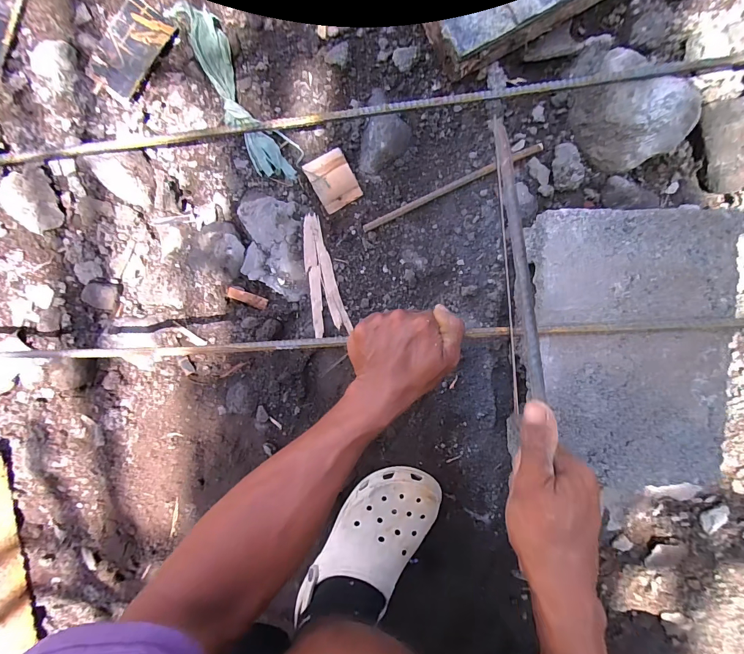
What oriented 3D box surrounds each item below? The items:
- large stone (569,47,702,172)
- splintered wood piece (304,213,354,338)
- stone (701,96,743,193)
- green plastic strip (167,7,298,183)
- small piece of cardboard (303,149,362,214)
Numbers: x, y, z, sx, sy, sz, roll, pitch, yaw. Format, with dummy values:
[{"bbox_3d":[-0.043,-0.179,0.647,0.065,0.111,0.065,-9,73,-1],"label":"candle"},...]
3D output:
[{"bbox_3d":[0.304,-0.250,0.436,0.137,0.065,0.095,39,93,0],"label":"large stone"},{"bbox_3d":[-0.071,-0.072,0.499,0.046,0.017,0.164,-13,93,2],"label":"splintered wood piece"},{"bbox_3d":[0.434,-0.219,0.443,0.054,0.042,0.102,-2,109,38],"label":"stone"},{"bbox_3d":[-0.186,-0.313,0.489,0.051,0.027,0.259,-27,92,3],"label":"green plastic strip"},{"bbox_3d":[-0.053,-0.199,0.496,0.056,0.018,0.070,-29,92,3],"label":"small piece of cardboard"}]

